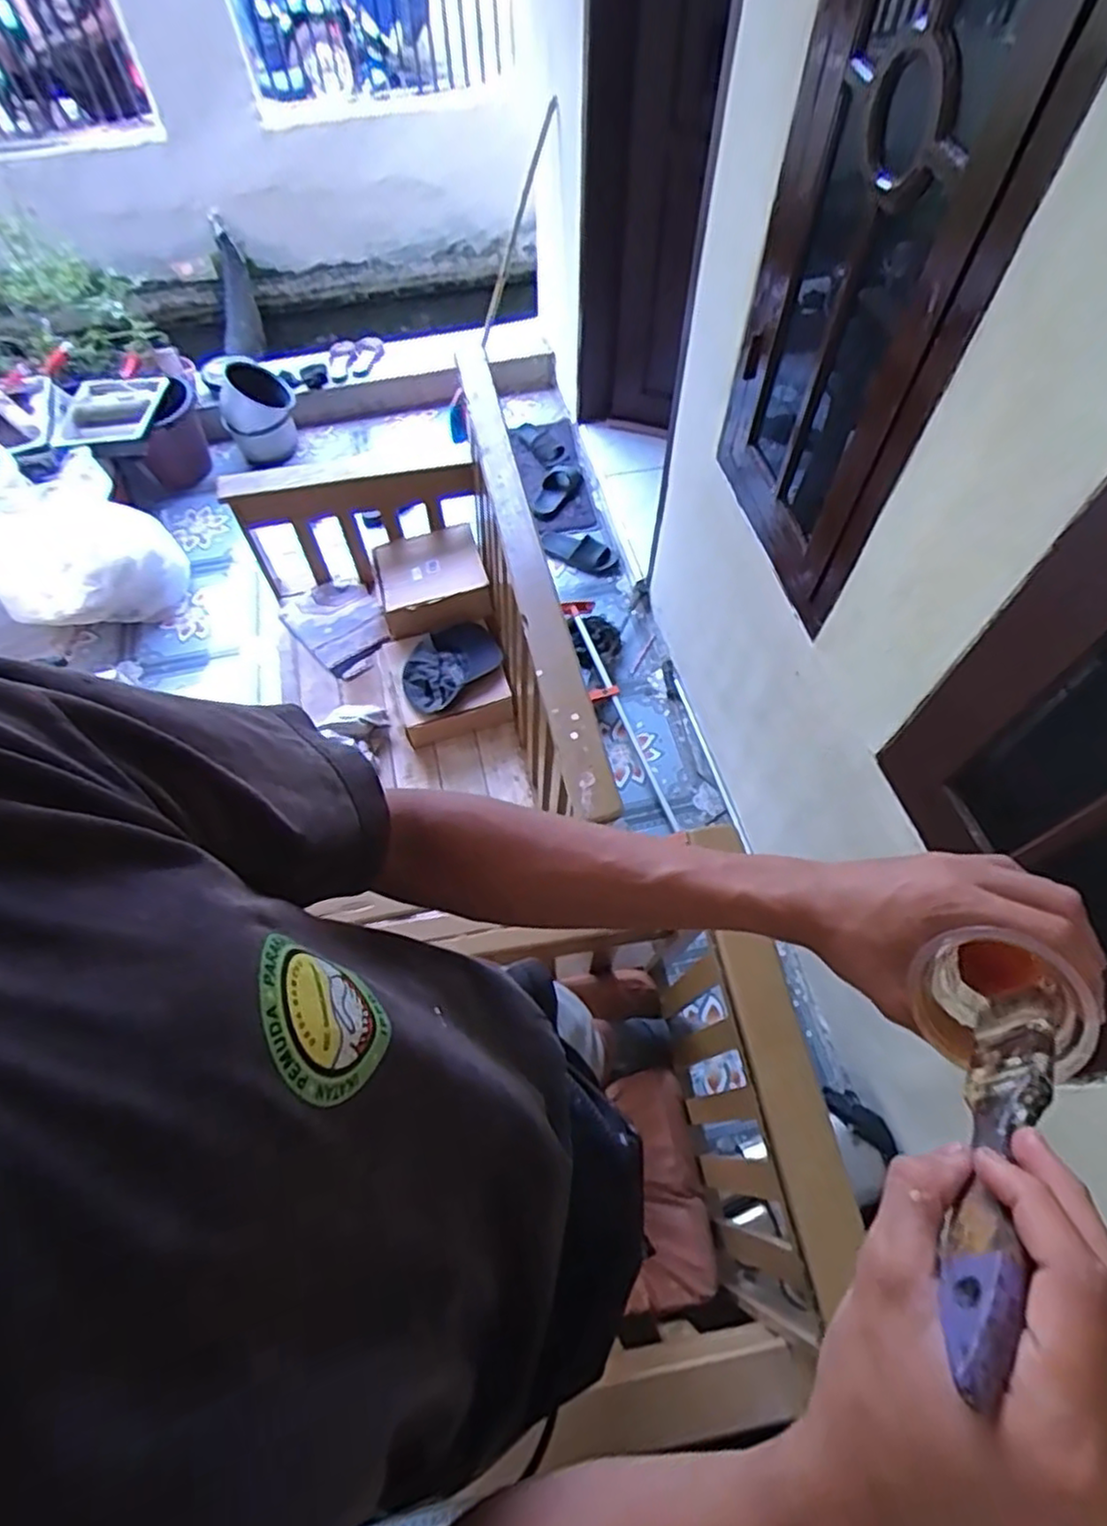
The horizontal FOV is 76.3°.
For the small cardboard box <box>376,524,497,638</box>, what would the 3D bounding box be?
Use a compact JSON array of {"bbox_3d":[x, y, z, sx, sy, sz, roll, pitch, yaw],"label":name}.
[{"bbox_3d":[-0.323,-0.462,1.793,0.300,0.104,0.298,-13,49,7],"label":"small cardboard box"}]

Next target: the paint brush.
[{"bbox_3d":[0.161,0.137,0.252,0.009,0.030,0.169,54,42,2],"label":"paint brush"}]

